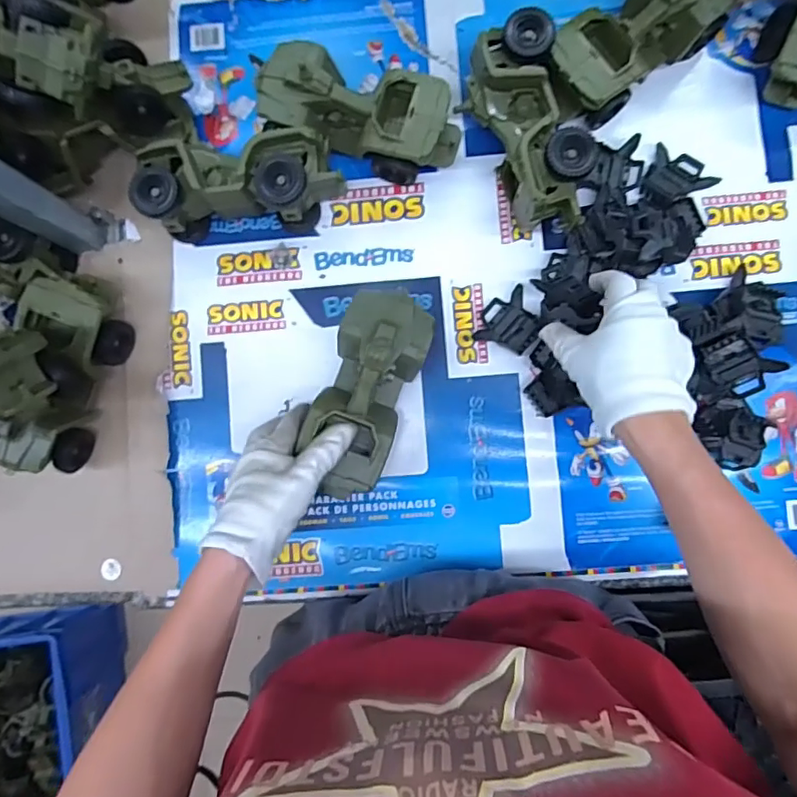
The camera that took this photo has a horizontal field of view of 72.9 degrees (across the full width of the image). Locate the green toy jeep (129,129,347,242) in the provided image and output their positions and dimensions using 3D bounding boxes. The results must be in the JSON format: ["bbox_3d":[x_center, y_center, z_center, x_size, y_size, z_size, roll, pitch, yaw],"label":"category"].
[{"bbox_3d":[-0.144,-0.203,0.513,0.182,0.081,0.075,-5,87,3],"label":"green toy jeep"}]

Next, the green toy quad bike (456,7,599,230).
[{"bbox_3d":[0.118,-0.240,0.500,0.079,0.082,0.175,-18,86,2],"label":"green toy quad bike"}]

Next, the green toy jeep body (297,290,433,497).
[{"bbox_3d":[-0.028,-0.007,0.484,0.081,0.059,0.174,15,91,4],"label":"green toy jeep body"}]

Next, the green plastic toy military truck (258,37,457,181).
[{"bbox_3d":[-0.038,-0.266,0.513,0.191,0.080,0.080,17,88,4],"label":"green plastic toy military truck"}]

